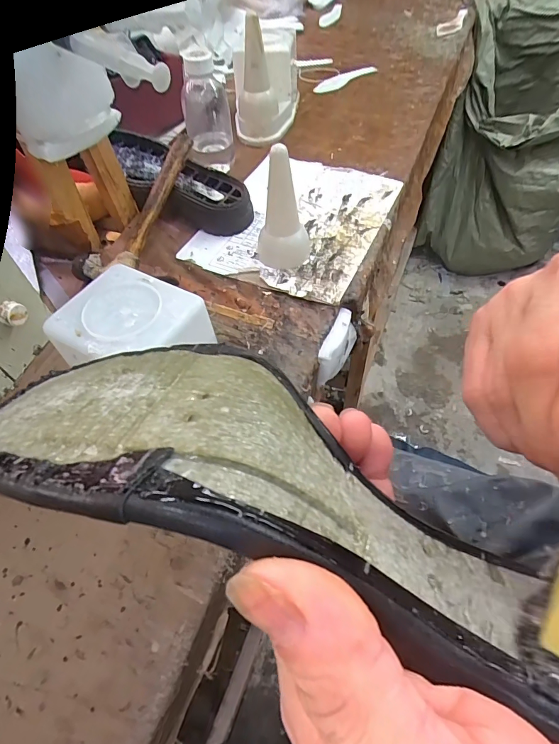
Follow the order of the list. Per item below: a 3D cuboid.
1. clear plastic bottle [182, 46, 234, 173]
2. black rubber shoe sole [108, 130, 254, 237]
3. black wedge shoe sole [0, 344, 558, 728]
[{"bbox_3d":[-0.113,-0.402,0.632,0.072,0.155,0.061,-8,56,-5],"label":"clear plastic bottle"},{"bbox_3d":[-0.149,-0.269,0.594,0.229,0.064,0.090,27,61,19],"label":"black rubber shoe sole"},{"bbox_3d":[0.017,0.045,0.128,0.225,0.072,0.066,28,59,-3],"label":"black wedge shoe sole"}]

